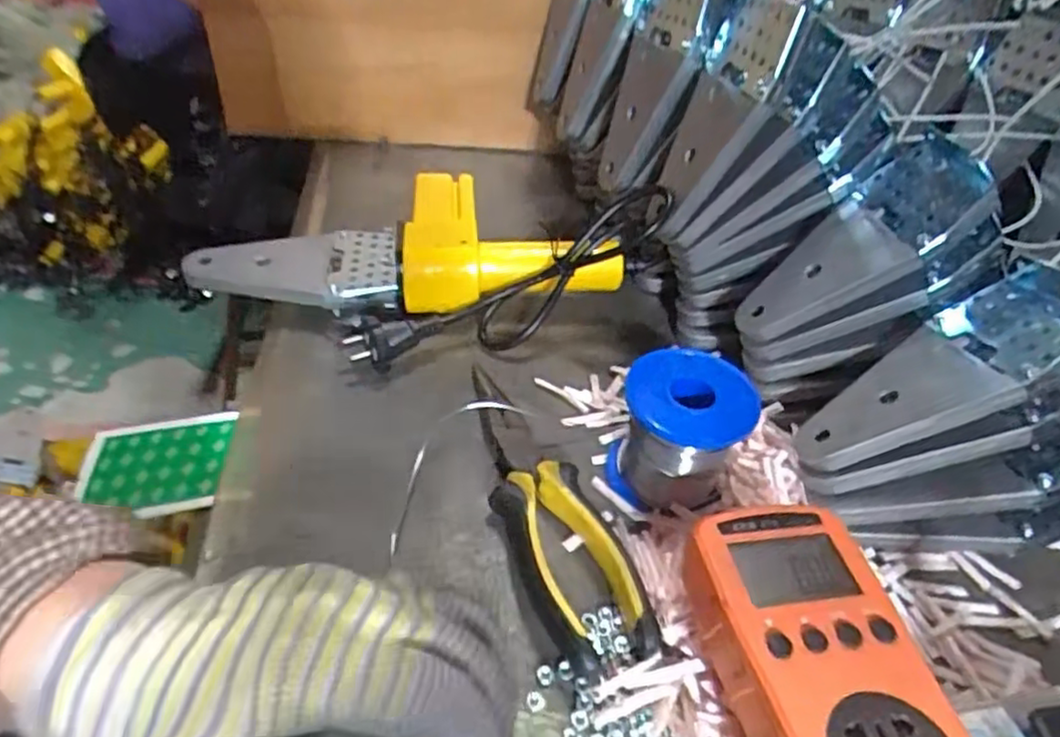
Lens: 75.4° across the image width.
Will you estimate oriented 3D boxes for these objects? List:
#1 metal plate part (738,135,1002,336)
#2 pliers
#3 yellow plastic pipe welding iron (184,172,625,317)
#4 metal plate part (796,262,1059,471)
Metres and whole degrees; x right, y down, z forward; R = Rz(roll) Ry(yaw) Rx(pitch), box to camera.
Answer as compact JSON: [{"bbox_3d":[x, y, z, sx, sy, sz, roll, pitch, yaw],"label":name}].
[{"bbox_3d":[0.170,-0.063,0.360,0.135,0.017,0.065,-39,43,20],"label":"metal plate part"},{"bbox_3d":[0.008,0.066,0.325,0.043,0.024,0.152,-13,45,-22],"label":"pliers"},{"bbox_3d":[-0.080,-0.082,0.453,0.271,0.052,0.112,1,44,-4],"label":"yellow plastic pipe welding iron"},{"bbox_3d":[0.192,0.003,0.325,0.138,0.011,0.064,-32,27,14],"label":"metal plate part"}]

